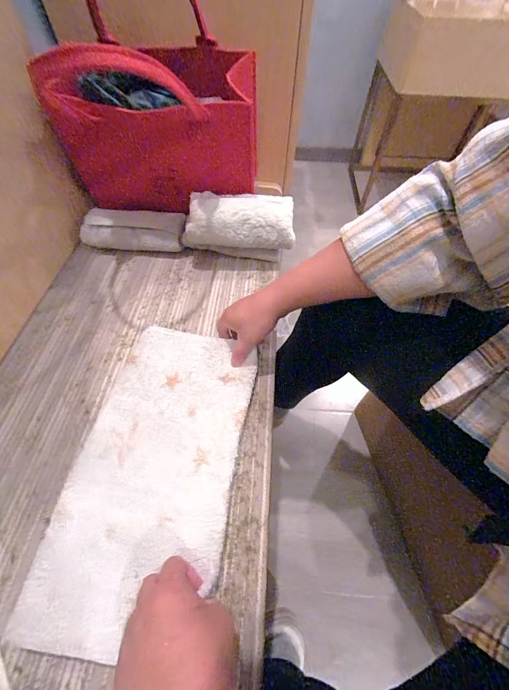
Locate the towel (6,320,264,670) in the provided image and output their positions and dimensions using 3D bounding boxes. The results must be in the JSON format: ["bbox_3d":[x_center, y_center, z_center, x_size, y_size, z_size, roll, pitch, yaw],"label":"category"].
[{"bbox_3d":[-0.105,0.123,0.330,0.166,0.009,0.322,9,57,5],"label":"towel"}]

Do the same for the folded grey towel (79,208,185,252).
[{"bbox_3d":[-0.217,-0.207,0.532,0.170,0.058,0.060,-1,56,-1],"label":"folded grey towel"}]

